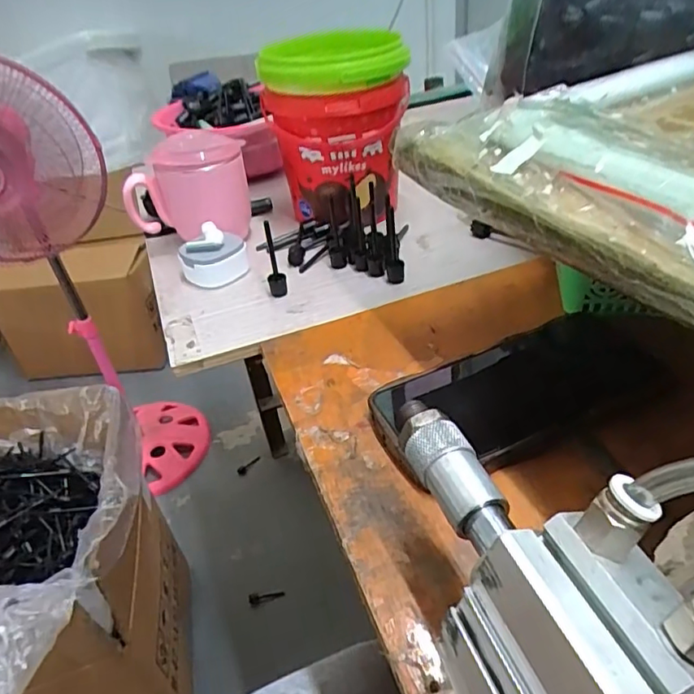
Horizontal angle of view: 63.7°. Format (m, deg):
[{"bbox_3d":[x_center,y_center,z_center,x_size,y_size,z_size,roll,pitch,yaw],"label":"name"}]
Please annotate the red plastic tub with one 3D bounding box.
[{"bbox_3d":[-0.007,-0.196,0.525,0.127,0.162,0.134,-8,37,-1],"label":"red plastic tub"}]

